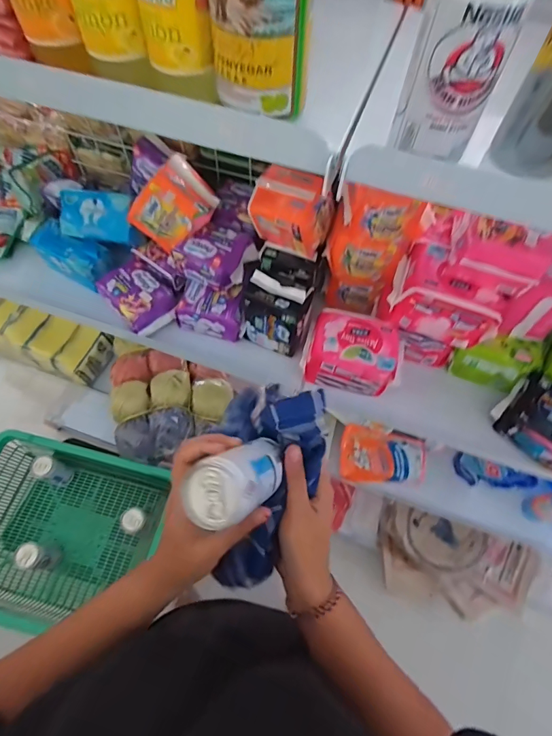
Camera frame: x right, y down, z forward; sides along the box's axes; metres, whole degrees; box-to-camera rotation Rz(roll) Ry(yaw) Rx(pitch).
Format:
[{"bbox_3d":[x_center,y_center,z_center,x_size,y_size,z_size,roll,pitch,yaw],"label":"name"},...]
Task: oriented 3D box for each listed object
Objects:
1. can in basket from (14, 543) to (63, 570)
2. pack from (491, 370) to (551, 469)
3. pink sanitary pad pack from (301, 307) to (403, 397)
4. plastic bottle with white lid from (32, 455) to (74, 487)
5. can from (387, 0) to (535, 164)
[{"bbox_3d":[-0.502,0.399,0.841,0.052,0.126,0.050,0,62,-1],"label":"can in basket"},{"bbox_3d":[0.400,0.078,0.571,0.105,0.061,0.135,-39,69,-19],"label":"pack"},{"bbox_3d":[0.119,-0.024,0.612,0.141,0.078,0.098,14,62,7],"label":"pink sanitary pad pack"},{"bbox_3d":[-0.513,0.236,0.910,0.046,0.102,0.048,19,63,9],"label":"plastic bottle with white lid"},{"bbox_3d":[0.106,-0.178,0.230,0.050,0.093,0.046,20,63,10],"label":"can"}]

